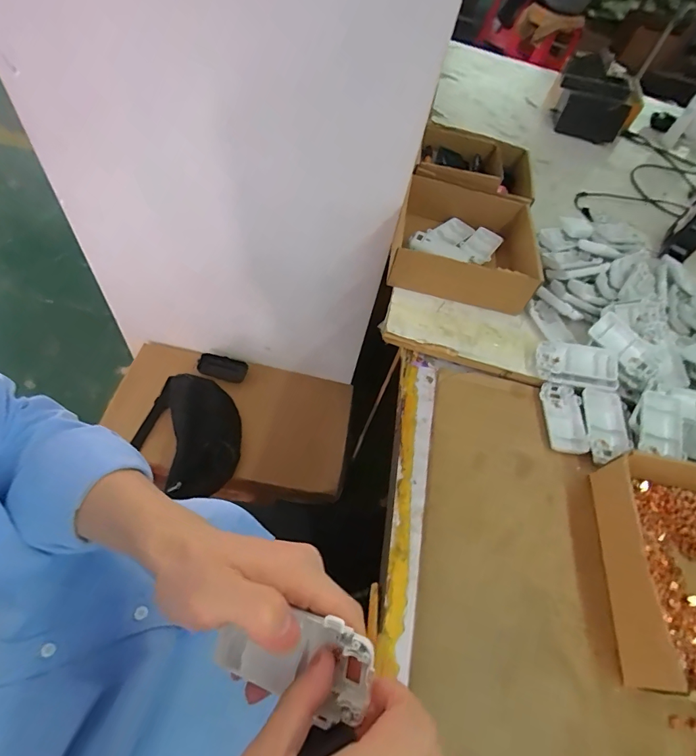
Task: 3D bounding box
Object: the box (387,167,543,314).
[{"bbox_3d":[0.178,-0.208,0.633,0.204,0.086,0.202,12,56,2],"label":"box"}]

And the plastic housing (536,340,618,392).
[{"bbox_3d":[0.299,-0.018,0.538,0.095,0.020,0.056,8,64,17],"label":"plastic housing"}]

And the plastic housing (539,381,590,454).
[{"bbox_3d":[0.270,0.049,0.512,0.046,0.013,0.090,10,55,-3],"label":"plastic housing"}]

